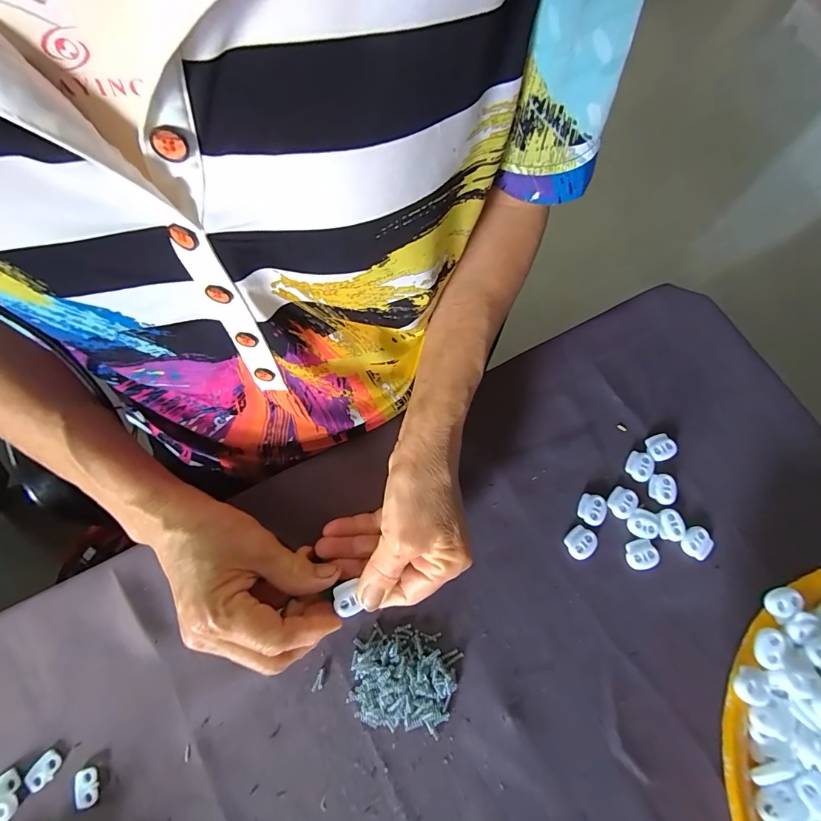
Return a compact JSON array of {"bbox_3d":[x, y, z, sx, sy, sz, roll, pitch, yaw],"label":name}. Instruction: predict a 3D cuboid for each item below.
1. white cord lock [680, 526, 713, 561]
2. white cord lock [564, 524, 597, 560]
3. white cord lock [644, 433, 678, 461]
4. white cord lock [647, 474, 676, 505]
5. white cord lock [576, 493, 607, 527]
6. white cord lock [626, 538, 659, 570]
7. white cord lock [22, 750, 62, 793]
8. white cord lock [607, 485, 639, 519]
[{"bbox_3d":[0.206,0.095,0.300,0.018,0.004,0.021,37,74,10],"label":"white cord lock"},{"bbox_3d":[0.121,0.094,0.296,0.022,0.005,0.019,-41,78,-14],"label":"white cord lock"},{"bbox_3d":[0.192,0.028,0.320,0.020,0.005,0.020,-13,72,-7],"label":"white cord lock"},{"bbox_3d":[0.187,0.058,0.310,0.018,0.004,0.022,15,71,3],"label":"white cord lock"},{"bbox_3d":[0.133,0.073,0.304,0.020,0.005,0.020,28,73,7],"label":"white cord lock"},{"bbox_3d":[0.163,0.102,0.296,0.021,0.006,0.019,-12,72,-6],"label":"white cord lock"},{"bbox_3d":[-0.215,0.211,0.244,0.014,0.004,0.019,43,75,11],"label":"white cord lock"},{"bbox_3d":[0.156,0.067,0.306,0.022,0.005,0.018,-42,78,-14],"label":"white cord lock"}]

